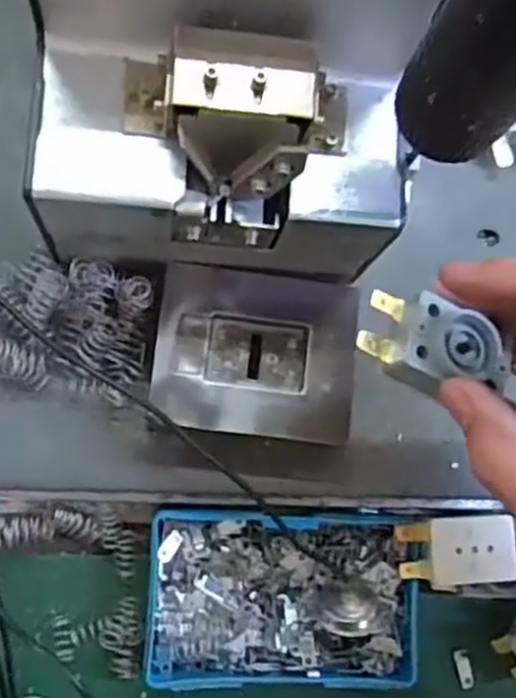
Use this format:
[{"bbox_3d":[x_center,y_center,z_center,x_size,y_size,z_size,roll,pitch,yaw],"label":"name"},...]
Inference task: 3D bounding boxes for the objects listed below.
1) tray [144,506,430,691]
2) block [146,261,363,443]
[{"bbox_3d":[0.012,0.106,0.315,0.114,0.027,0.070,3,80,-8],"label":"tray"},{"bbox_3d":[-0.002,0.002,0.302,0.078,0.025,0.063,8,80,-7],"label":"block"}]

